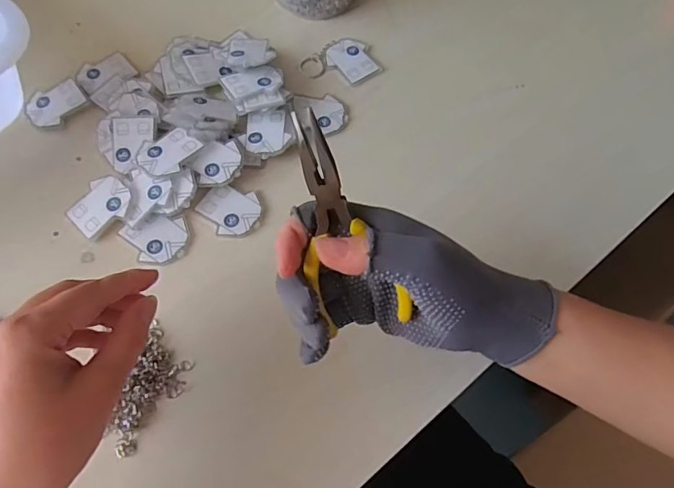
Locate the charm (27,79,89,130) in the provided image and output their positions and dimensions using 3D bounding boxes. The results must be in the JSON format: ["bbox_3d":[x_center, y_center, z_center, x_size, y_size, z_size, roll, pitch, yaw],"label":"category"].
[{"bbox_3d":[-0.252,-0.126,0.439,0.050,0.004,0.039,-35,71,-17],"label":"charm"}]

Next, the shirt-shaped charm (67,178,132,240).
[{"bbox_3d":[-0.191,-0.031,0.394,0.040,0.004,0.049,43,82,14],"label":"shirt-shaped charm"}]

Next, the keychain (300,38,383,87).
[{"bbox_3d":[0.005,-0.176,0.478,0.070,0.004,0.057,-35,71,-17],"label":"keychain"}]

